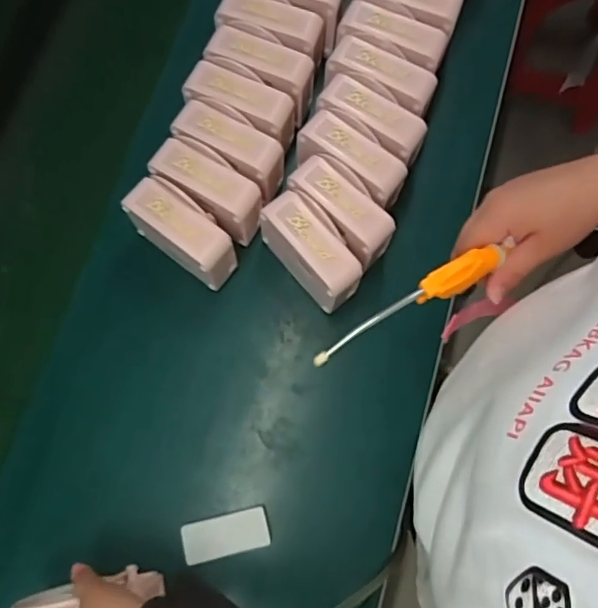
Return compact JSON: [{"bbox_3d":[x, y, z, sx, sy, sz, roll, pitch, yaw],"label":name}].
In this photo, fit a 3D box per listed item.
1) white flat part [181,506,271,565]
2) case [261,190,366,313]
[{"bbox_3d":[-0.079,0.250,0.609,0.090,0.013,0.043,-12,65,-6],"label":"white flat part"},{"bbox_3d":[0.015,-0.055,0.642,0.057,0.104,0.128,-40,80,-9],"label":"case"}]

